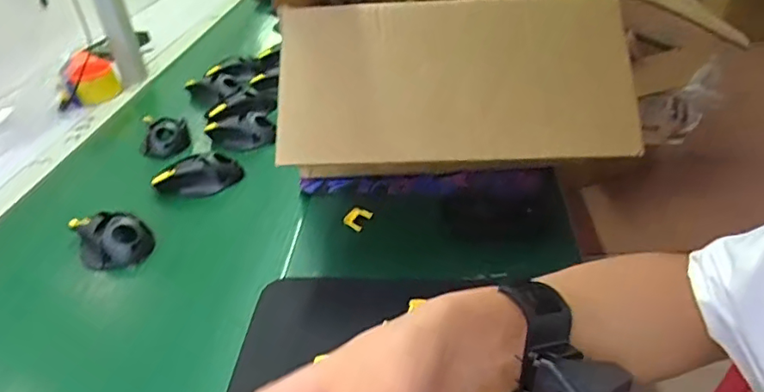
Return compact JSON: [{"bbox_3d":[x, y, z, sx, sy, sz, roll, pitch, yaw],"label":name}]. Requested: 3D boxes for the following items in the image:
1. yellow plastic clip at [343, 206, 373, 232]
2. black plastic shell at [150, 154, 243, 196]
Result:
[{"bbox_3d":[-0.029,0.024,0.623,0.027,0.010,0.027,17,40,31],"label":"yellow plastic clip"},{"bbox_3d":[-0.241,-0.028,0.724,0.106,0.036,0.045,-10,33,-6],"label":"black plastic shell"}]

